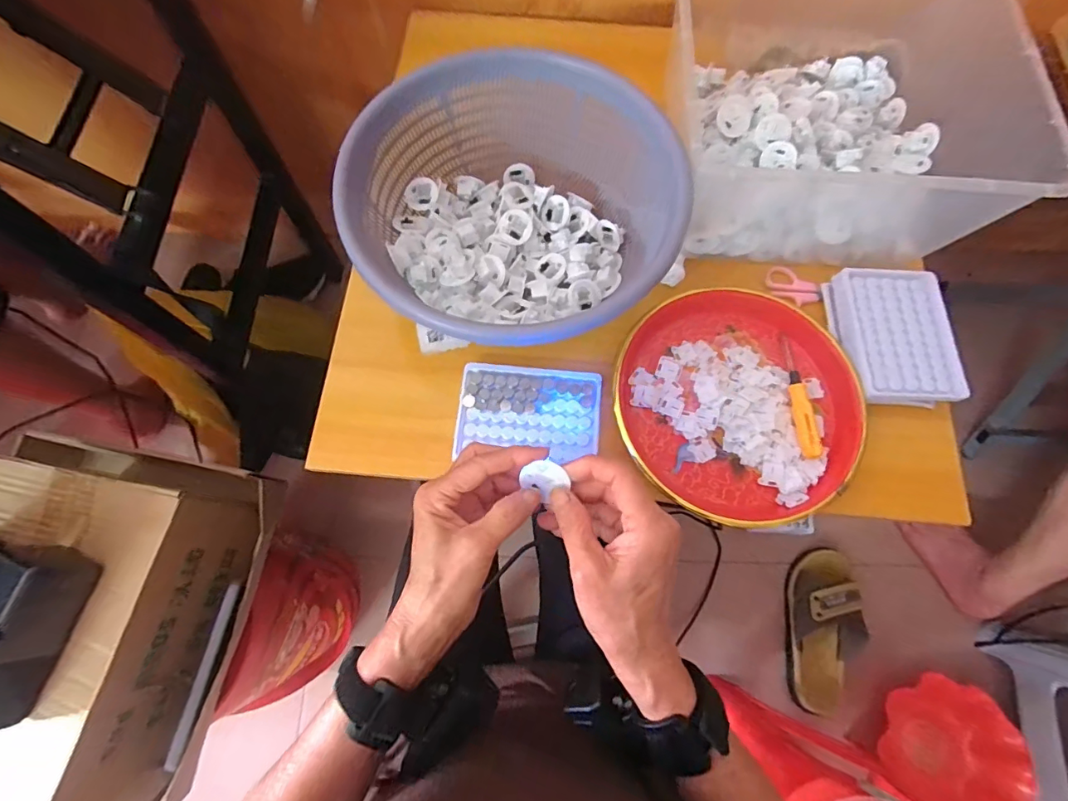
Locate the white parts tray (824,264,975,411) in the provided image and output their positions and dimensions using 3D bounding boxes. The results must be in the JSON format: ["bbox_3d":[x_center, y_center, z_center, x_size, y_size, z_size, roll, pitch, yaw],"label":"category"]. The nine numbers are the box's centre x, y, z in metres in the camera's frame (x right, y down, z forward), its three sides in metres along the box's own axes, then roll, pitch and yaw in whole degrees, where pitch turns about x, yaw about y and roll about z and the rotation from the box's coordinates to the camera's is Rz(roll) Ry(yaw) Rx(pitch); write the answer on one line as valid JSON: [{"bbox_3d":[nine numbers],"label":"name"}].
[{"bbox_3d":[0.344,-0.063,0.457,0.101,0.019,0.131,-2,73,0],"label":"white parts tray"}]

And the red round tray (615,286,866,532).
[{"bbox_3d":[0.186,-0.001,0.442,0.213,0.030,0.219,0,73,0],"label":"red round tray"}]

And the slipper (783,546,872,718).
[{"bbox_3d":[0.507,0.401,0.838,0.126,0.063,0.268,17,74,5],"label":"slipper"}]

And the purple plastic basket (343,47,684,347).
[{"bbox_3d":[-0.017,-0.168,0.441,0.264,0.113,0.273,0,73,0],"label":"purple plastic basket"}]

